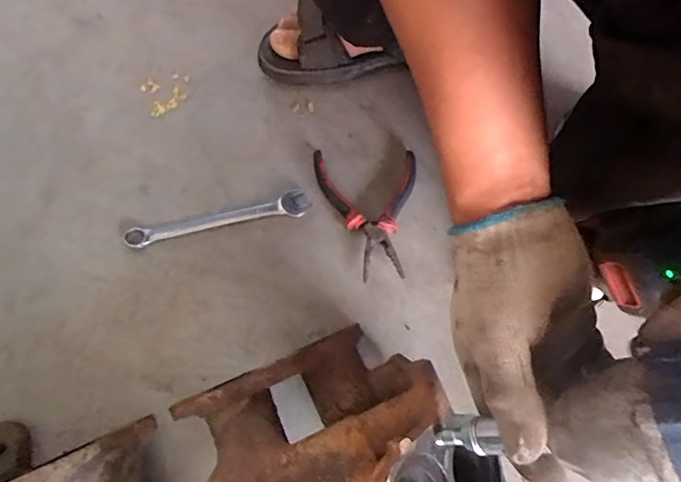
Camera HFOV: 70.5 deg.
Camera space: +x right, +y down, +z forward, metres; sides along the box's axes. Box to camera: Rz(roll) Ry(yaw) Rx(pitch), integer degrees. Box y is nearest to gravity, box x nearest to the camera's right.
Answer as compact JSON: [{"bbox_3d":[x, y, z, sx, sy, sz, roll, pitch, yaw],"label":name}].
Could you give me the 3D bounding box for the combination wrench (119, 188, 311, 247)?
[{"bbox_3d":[-0.123,-0.020,0.490,0.182,0.010,0.032,-16,67,-8],"label":"combination wrench"}]

